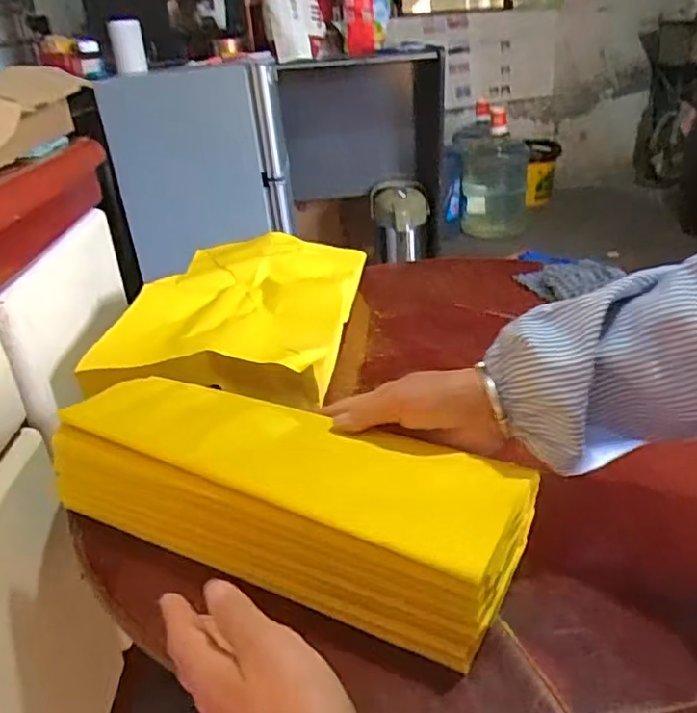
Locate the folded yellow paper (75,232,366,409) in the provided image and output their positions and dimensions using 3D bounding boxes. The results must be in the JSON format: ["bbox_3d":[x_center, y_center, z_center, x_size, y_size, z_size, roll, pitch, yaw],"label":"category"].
[{"bbox_3d":[-0.128,-0.065,0.771,0.278,0.042,0.372,3,28,12],"label":"folded yellow paper"}]

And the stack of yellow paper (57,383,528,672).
[{"bbox_3d":[-0.047,0.091,0.467,0.358,0.078,0.124,11,31,26],"label":"stack of yellow paper"}]

